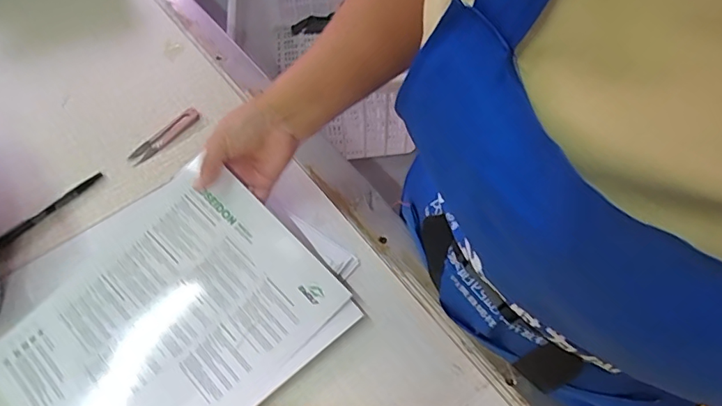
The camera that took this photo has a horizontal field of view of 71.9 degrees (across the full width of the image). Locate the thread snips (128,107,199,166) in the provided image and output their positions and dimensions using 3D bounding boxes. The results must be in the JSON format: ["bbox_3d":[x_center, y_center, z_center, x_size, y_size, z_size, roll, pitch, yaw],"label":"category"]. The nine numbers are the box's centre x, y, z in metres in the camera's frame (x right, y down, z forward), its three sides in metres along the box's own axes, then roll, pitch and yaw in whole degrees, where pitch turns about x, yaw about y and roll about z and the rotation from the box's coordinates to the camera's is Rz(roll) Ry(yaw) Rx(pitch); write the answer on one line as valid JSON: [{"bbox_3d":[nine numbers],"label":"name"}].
[{"bbox_3d":[-0.244,-0.084,0.616,0.024,0.010,0.099,35,65,21],"label":"thread snips"}]

